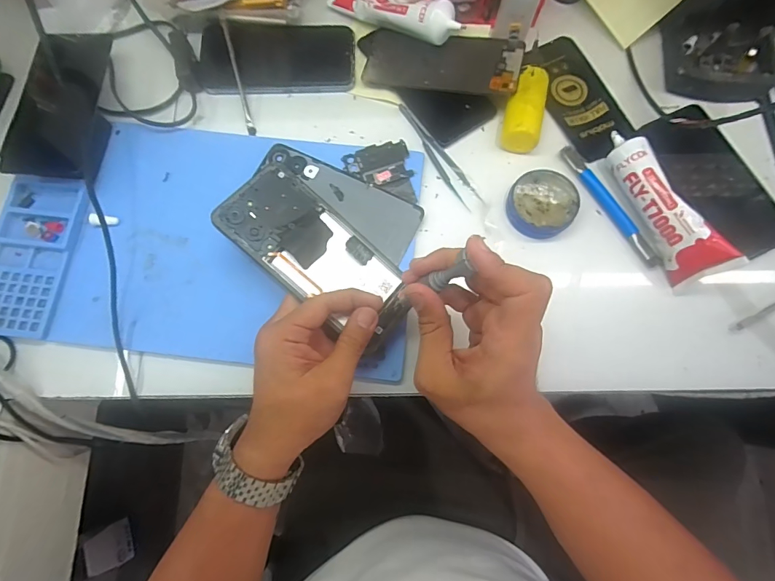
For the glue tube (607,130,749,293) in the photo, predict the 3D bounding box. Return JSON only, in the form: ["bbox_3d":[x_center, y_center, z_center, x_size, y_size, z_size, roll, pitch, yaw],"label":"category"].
[{"bbox_3d":[0.245,-0.077,0.371,0.029,0.053,0.149,-15,70,-39],"label":"glue tube"}]

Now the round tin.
[{"bbox_3d":[0.146,-0.082,0.385,0.061,0.018,0.067,0,77,-1],"label":"round tin"}]

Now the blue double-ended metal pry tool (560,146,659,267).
[{"bbox_3d":[0.213,-0.084,0.391,0.014,0.012,0.139,-30,79,-7],"label":"blue double-ended metal pry tool"}]

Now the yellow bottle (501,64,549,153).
[{"bbox_3d":[0.136,-0.175,0.401,0.038,0.036,0.086,18,77,4],"label":"yellow bottle"}]

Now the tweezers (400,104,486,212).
[{"bbox_3d":[0.050,-0.137,0.405,0.017,0.004,0.132,-31,79,-7],"label":"tweezers"}]

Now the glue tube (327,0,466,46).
[{"bbox_3d":[0.006,-0.290,0.418,0.151,0.033,0.042,36,78,25],"label":"glue tube"}]

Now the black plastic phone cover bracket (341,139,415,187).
[{"bbox_3d":[-0.009,-0.123,0.395,0.062,0.004,0.043,-13,74,-1],"label":"black plastic phone cover bracket"}]

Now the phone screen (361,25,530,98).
[{"bbox_3d":[0.056,-0.234,0.412,0.154,0.010,0.068,11,81,11],"label":"phone screen"}]

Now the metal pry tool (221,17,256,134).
[{"bbox_3d":[-0.151,-0.216,0.410,0.008,0.009,0.119,-13,92,-4],"label":"metal pry tool"}]

